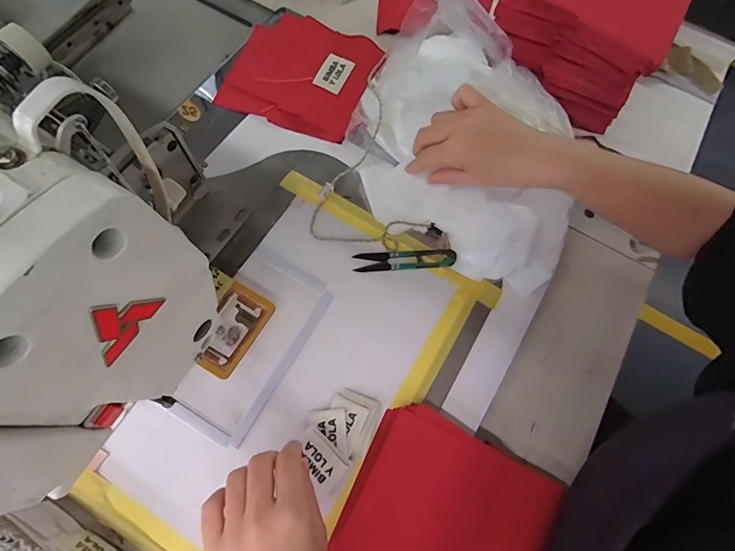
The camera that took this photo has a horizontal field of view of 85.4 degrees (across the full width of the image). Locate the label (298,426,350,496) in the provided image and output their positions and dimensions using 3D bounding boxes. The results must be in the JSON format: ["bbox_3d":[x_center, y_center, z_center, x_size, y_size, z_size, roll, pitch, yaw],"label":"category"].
[{"bbox_3d":[-0.041,0.158,0.343,0.048,0.004,0.029,37,71,18],"label":"label"}]

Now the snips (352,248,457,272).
[{"bbox_3d":[0.039,-0.016,0.416,0.104,0.009,0.022,-5,70,-5],"label":"snips"}]

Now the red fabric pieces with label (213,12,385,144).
[{"bbox_3d":[-0.083,-0.255,0.503,0.171,0.024,0.168,22,70,5],"label":"red fabric pieces with label"}]

